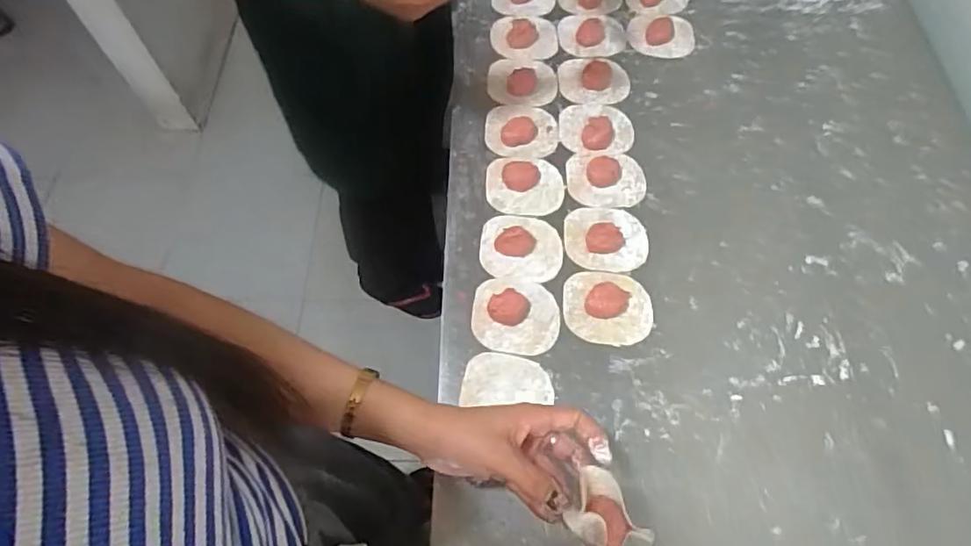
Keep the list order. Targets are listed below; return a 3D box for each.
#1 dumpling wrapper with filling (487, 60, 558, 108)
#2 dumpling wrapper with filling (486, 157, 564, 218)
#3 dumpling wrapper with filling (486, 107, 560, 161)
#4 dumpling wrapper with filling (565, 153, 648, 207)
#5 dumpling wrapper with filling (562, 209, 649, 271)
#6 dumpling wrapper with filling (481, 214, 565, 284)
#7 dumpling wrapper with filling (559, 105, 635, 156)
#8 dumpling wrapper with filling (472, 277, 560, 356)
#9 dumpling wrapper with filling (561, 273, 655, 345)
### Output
[{"bbox_3d":[0.045,-0.242,0.735,0.087,0.014,0.081,7,64,6],"label":"dumpling wrapper with filling"},{"bbox_3d":[0.044,-0.100,0.662,0.085,0.011,0.077,-2,63,2],"label":"dumpling wrapper with filling"},{"bbox_3d":[0.043,-0.172,0.698,0.085,0.014,0.078,-1,63,2],"label":"dumpling wrapper with filling"},{"bbox_3d":[0.137,-0.108,0.664,0.087,0.017,0.069,2,63,3],"label":"dumpling wrapper with filling"},{"bbox_3d":[0.129,-0.043,0.620,0.087,0.028,0.077,4,63,4],"label":"dumpling wrapper with filling"},{"bbox_3d":[0.037,-0.030,0.620,0.086,0.023,0.076,8,64,6],"label":"dumpling wrapper with filling"},{"bbox_3d":[0.133,-0.174,0.695,0.087,0.020,0.080,-1,63,2],"label":"dumpling wrapper with filling"},{"bbox_3d":[0.030,0.040,0.583,0.085,0.018,0.078,3,63,4],"label":"dumpling wrapper with filling"},{"bbox_3d":[0.123,0.032,0.589,0.087,0.015,0.077,3,63,4],"label":"dumpling wrapper with filling"}]

